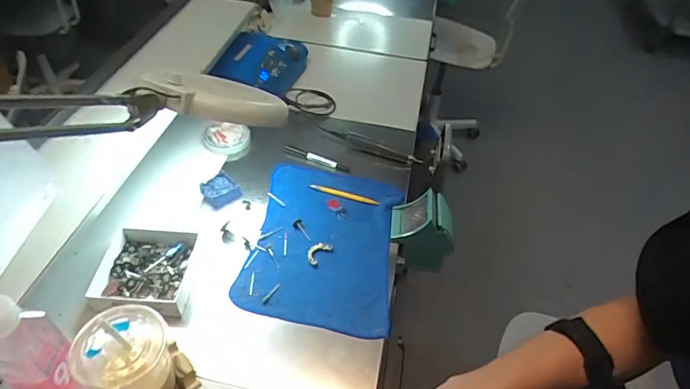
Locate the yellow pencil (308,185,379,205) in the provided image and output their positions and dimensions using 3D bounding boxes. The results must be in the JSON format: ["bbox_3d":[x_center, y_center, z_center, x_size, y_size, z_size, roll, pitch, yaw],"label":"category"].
[{"bbox_3d":[-0.001,0.001,0.847,0.130,0.008,0.012,16,48,11],"label":"yellow pencil"}]

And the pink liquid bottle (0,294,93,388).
[{"bbox_3d":[-0.340,0.191,0.515,0.052,0.211,0.071,26,49,19],"label":"pink liquid bottle"}]

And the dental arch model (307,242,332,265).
[{"bbox_3d":[-0.046,0.095,0.770,0.026,0.013,0.047,34,54,26],"label":"dental arch model"}]

